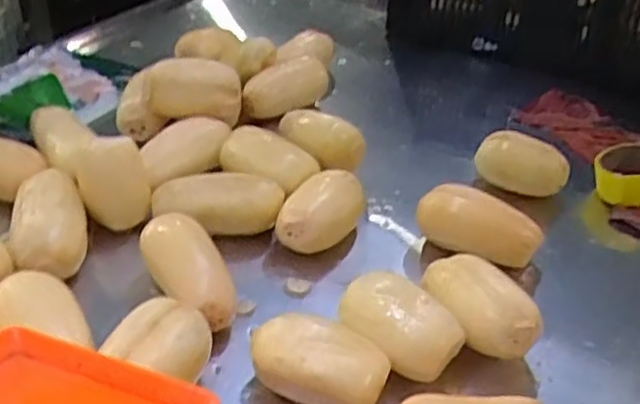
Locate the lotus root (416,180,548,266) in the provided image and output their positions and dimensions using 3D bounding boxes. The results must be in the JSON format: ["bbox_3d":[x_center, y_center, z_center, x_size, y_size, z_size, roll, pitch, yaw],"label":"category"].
[{"bbox_3d":[0.185,0.029,0.847,0.141,0.070,0.061,19,34,-10],"label":"lotus root"}]

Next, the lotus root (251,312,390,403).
[{"bbox_3d":[-0.003,0.151,0.660,0.125,0.068,0.063,11,35,10],"label":"lotus root"}]

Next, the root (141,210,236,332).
[{"bbox_3d":[-0.137,0.072,0.748,0.074,0.079,0.137,-18,41,-28],"label":"root"}]

